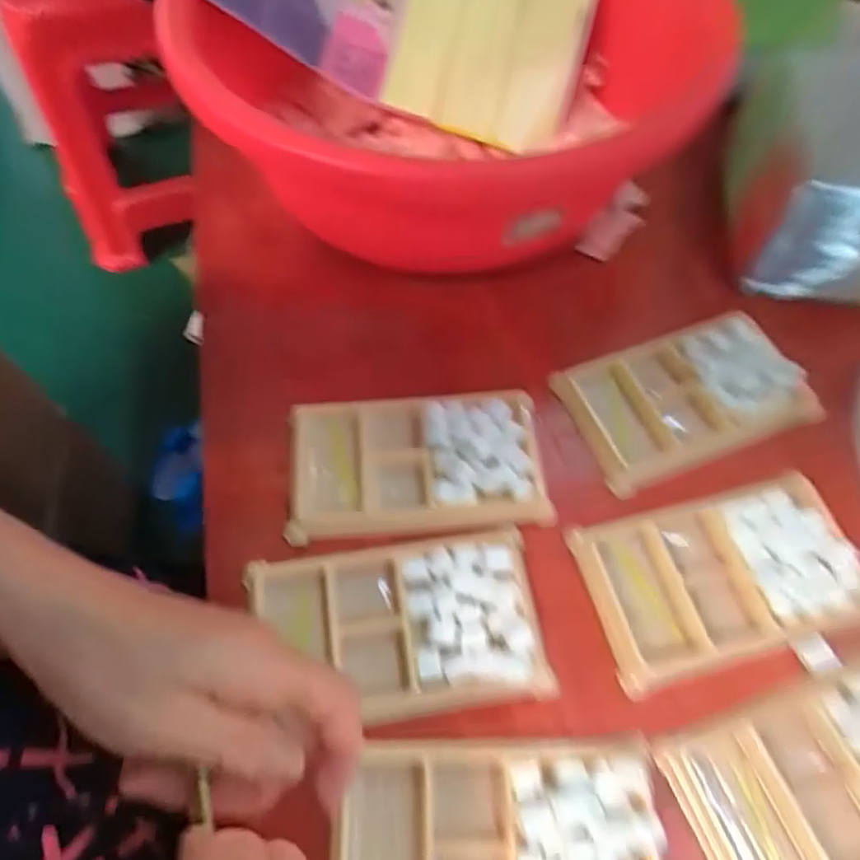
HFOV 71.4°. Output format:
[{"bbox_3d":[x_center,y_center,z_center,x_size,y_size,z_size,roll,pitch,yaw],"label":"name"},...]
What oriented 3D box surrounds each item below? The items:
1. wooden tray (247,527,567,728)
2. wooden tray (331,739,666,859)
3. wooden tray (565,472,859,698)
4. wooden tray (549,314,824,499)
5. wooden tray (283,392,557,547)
[{"bbox_3d":[-0.017,0.093,0.282,0.134,0.011,0.078,-8,62,-3],"label":"wooden tray"},{"bbox_3d":[0.027,0.169,0.240,0.130,0.017,0.077,-2,62,1],"label":"wooden tray"},{"bbox_3d":[0.145,0.071,0.297,0.132,0.009,0.080,-15,62,-6],"label":"wooden tray"},{"bbox_3d":[0.146,-0.021,0.342,0.125,0.014,0.077,-20,63,-9],"label":"wooden tray"},{"bbox_3d":[-0.007,0.016,0.323,0.136,0.010,0.076,-5,62,-1],"label":"wooden tray"}]

